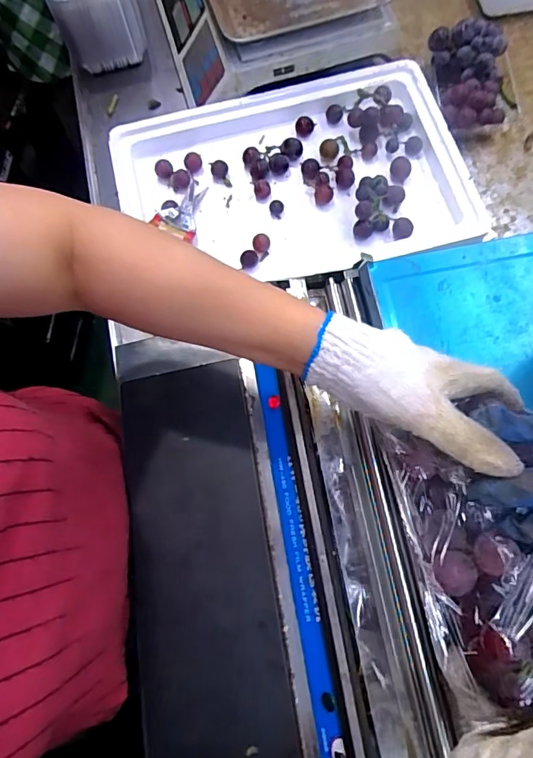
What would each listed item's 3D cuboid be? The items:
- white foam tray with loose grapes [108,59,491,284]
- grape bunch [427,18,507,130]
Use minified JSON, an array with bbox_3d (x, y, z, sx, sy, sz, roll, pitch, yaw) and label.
[{"bbox_3d":[0.029,-0.264,0.652,0.452,0.052,0.297,-11,72,0],"label":"white foam tray with loose grapes"},{"bbox_3d":[0.294,-0.424,0.684,0.111,0.061,0.159,-8,72,1],"label":"grape bunch"}]

